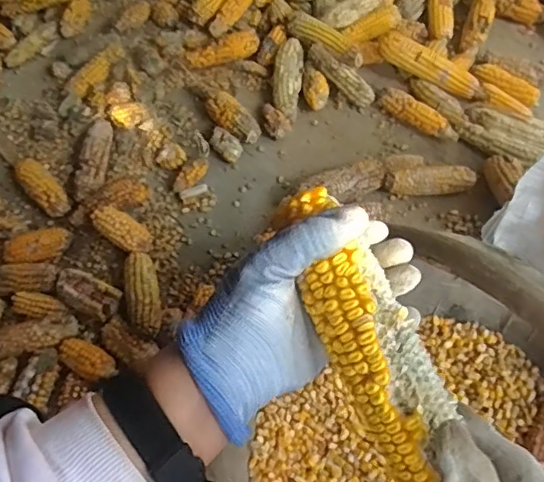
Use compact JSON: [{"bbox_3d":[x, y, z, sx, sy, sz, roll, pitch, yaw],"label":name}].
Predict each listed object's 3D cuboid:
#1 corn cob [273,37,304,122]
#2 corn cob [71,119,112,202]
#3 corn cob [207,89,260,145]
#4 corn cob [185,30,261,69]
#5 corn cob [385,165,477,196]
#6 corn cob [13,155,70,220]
[{"bbox_3d":[0.027,-0.267,0.927,0.047,0.047,0.159,2,60,3],"label":"corn cob"},{"bbox_3d":[-0.281,-0.127,0.873,0.043,0.041,0.158,1,60,2],"label":"corn cob"},{"bbox_3d":[-0.061,-0.193,0.894,0.047,0.050,0.105,-37,66,-18],"label":"corn cob"},{"bbox_3d":[-0.085,-0.328,0.972,0.130,0.039,0.043,-15,61,-6],"label":"corn cob"},{"bbox_3d":[0.235,-0.090,0.831,0.129,0.031,0.035,-9,60,-3],"label":"corn cob"},{"bbox_3d":[-0.355,-0.083,0.865,0.047,0.036,0.137,-39,66,-19],"label":"corn cob"}]

